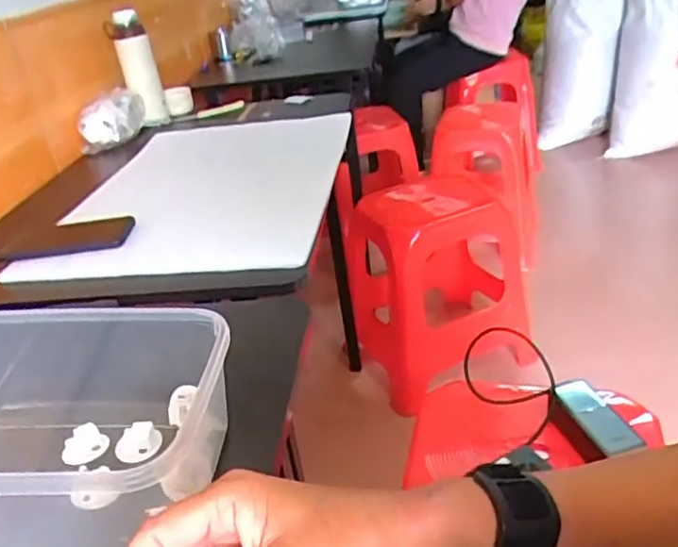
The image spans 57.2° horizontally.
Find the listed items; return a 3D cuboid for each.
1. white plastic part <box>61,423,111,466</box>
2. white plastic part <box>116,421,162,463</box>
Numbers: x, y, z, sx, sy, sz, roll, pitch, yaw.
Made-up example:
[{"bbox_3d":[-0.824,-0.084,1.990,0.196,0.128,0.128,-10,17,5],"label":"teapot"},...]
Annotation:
[{"bbox_3d":[-0.187,0.124,0.455,0.032,0.016,0.025,-22,32,-25],"label":"white plastic part"},{"bbox_3d":[-0.148,0.123,0.458,0.032,0.016,0.026,-21,32,-24],"label":"white plastic part"}]

